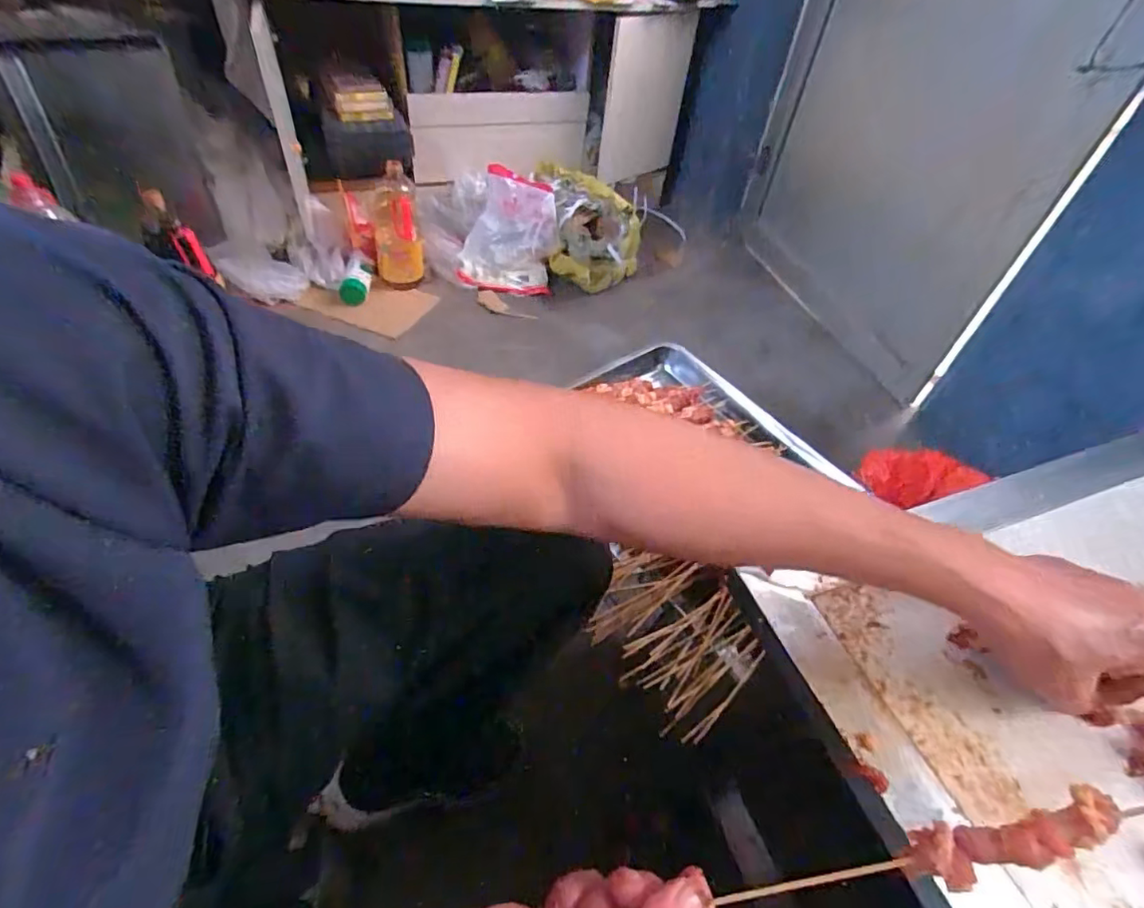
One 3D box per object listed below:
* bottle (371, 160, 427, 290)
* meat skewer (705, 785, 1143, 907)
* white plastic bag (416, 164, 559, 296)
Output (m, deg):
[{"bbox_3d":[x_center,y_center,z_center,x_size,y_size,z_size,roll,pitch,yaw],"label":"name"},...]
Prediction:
[{"bbox_3d":[-0.406,-0.524,1.341,0.108,0.268,0.120,-5,49,-11],"label":"bottle"},{"bbox_3d":[0.162,0.181,0.259,0.190,0.013,0.023,-19,49,8],"label":"meat skewer"},{"bbox_3d":[-0.203,-0.557,1.441,0.326,0.212,0.178,8,47,0],"label":"white plastic bag"}]

